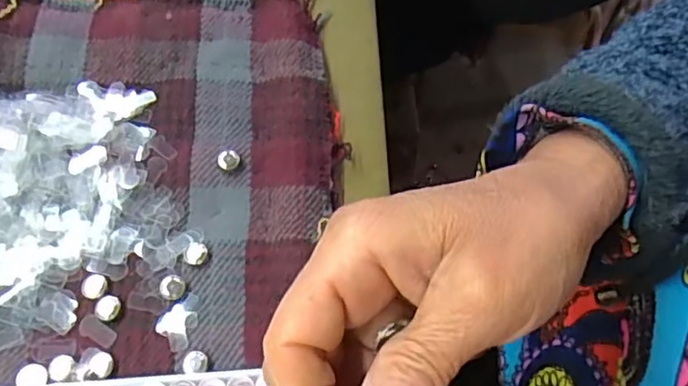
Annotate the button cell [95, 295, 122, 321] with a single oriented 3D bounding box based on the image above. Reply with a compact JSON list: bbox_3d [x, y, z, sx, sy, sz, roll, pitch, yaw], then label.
[{"bbox_3d":[-0.102,0.049,0.265,0.010,0.004,0.011,4,60,2],"label":"button cell"}]

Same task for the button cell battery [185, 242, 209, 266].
[{"bbox_3d":[-0.067,0.028,0.280,0.011,0.004,0.011,-12,57,-13],"label":"button cell battery"}]

